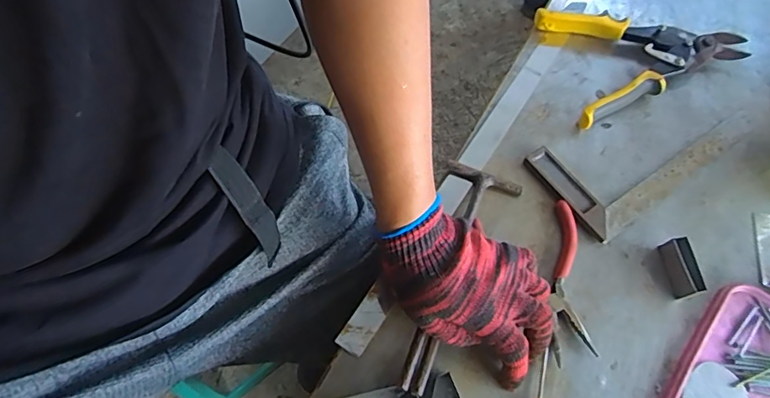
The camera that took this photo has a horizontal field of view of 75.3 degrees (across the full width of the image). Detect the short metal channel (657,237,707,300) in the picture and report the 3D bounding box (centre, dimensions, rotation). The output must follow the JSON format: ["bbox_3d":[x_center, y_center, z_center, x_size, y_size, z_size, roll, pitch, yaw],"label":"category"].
[{"bbox_3d":[0.272,0.064,0.461,0.016,0.030,0.052,-4,66,-5],"label":"short metal channel"}]

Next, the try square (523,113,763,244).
[{"bbox_3d":[0.277,-0.059,0.529,0.252,0.012,0.111,-31,71,-16],"label":"try square"}]

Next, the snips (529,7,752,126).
[{"bbox_3d":[0.284,-0.185,0.579,0.229,0.031,0.149,-23,69,-13],"label":"snips"}]

